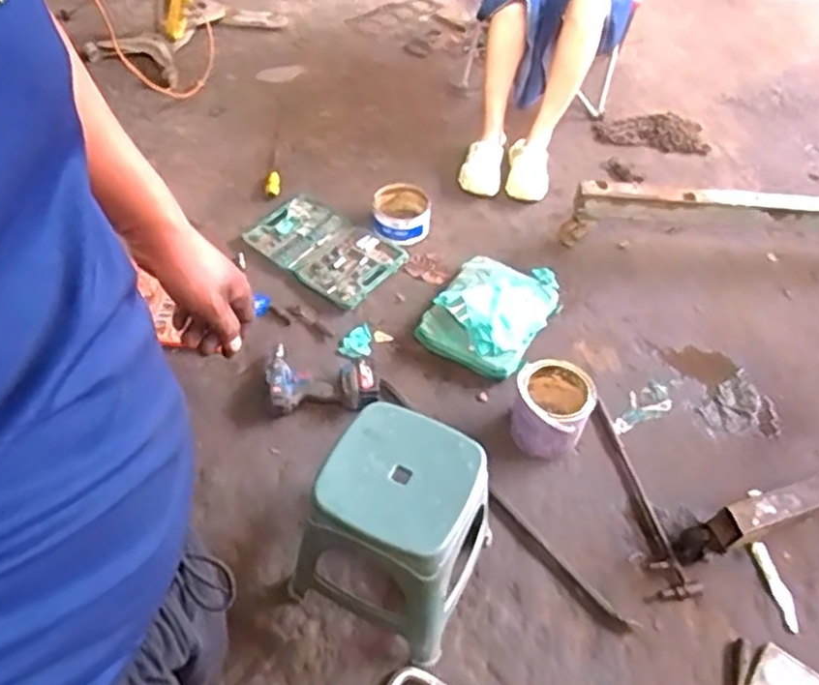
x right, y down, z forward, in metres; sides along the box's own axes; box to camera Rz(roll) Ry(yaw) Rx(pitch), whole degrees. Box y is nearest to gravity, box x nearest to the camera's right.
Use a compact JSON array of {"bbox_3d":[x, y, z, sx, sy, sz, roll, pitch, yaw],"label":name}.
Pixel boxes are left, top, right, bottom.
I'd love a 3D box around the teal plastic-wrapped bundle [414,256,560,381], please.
[{"bbox_3d":[0.214,-0.100,1.862,0.261,0.094,0.397,26,54,17],"label":"teal plastic-wrapped bundle"}]

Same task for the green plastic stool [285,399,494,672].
[{"bbox_3d":[-0.025,0.330,1.330,0.296,0.342,0.282,24,54,16],"label":"green plastic stool"}]

